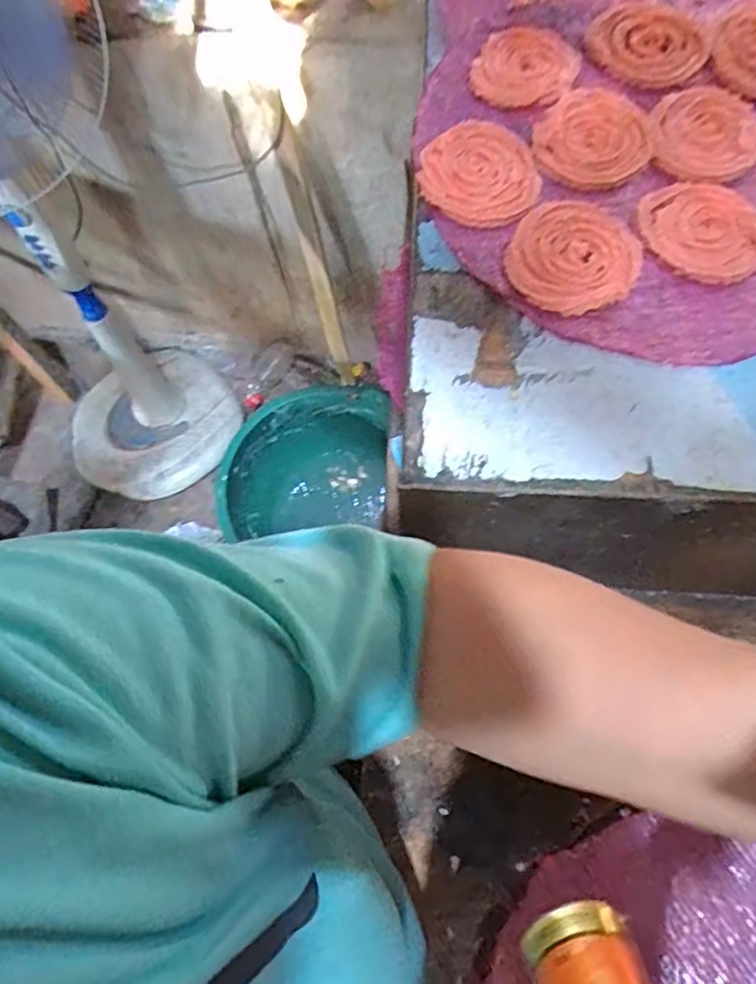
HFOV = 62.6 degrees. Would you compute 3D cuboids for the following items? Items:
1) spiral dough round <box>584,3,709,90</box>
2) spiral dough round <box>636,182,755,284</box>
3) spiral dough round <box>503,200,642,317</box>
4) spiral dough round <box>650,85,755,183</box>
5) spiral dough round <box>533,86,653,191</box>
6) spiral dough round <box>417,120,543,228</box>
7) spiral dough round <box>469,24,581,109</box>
[{"bbox_3d":[0.202,-0.335,0.464,0.084,0.005,0.084,0,72,2],"label":"spiral dough round"},{"bbox_3d":[0.215,-0.173,0.410,0.076,0.004,0.080,0,72,2],"label":"spiral dough round"},{"bbox_3d":[0.128,-0.157,0.406,0.081,0.010,0.092,23,74,9],"label":"spiral dough round"},{"bbox_3d":[0.233,-0.252,0.439,0.074,0.006,0.079,0,72,2],"label":"spiral dough round"},{"bbox_3d":[0.152,-0.248,0.439,0.074,0.010,0.087,43,78,14],"label":"spiral dough round"},{"bbox_3d":[0.069,-0.223,0.430,0.080,0.004,0.085,0,72,2],"label":"spiral dough round"},{"bbox_3d":[0.111,-0.318,0.463,0.073,0.006,0.085,17,73,7],"label":"spiral dough round"}]

